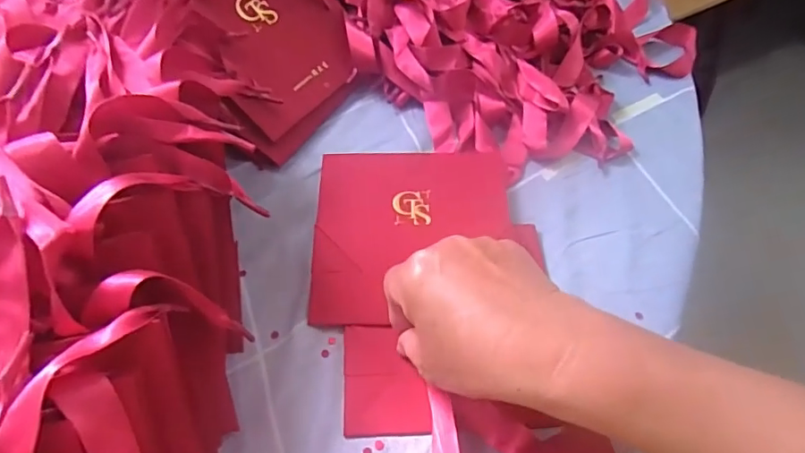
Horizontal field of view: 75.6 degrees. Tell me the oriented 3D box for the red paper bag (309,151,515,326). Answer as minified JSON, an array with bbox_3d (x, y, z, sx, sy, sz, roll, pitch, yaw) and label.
[{"bbox_3d":[0.008,0.001,0.369,0.138,0.009,0.141,0,55,0],"label":"red paper bag"}]

